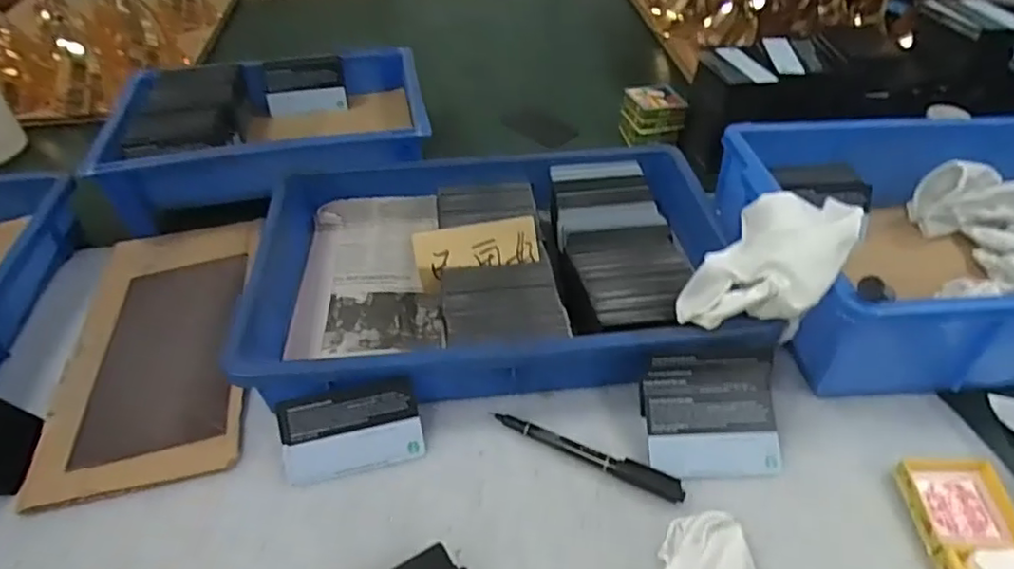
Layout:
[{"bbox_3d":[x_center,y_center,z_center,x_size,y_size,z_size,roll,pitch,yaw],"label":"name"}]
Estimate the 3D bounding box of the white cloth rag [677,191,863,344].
[{"bbox_3d":[0.186,-0.019,0.428,0.079,0.072,0.144,29,50,27],"label":"white cloth rag"}]

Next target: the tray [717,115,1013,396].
[{"bbox_3d":[0.395,-0.053,0.504,0.392,0.103,0.269,0,43,-1],"label":"tray"}]

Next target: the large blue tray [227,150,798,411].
[{"bbox_3d":[-0.010,-0.015,0.498,0.357,0.065,0.245,-4,43,-6],"label":"large blue tray"}]

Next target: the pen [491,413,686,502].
[{"bbox_3d":[0.051,0.111,0.405,0.129,0.007,0.015,17,45,17],"label":"pen"}]

